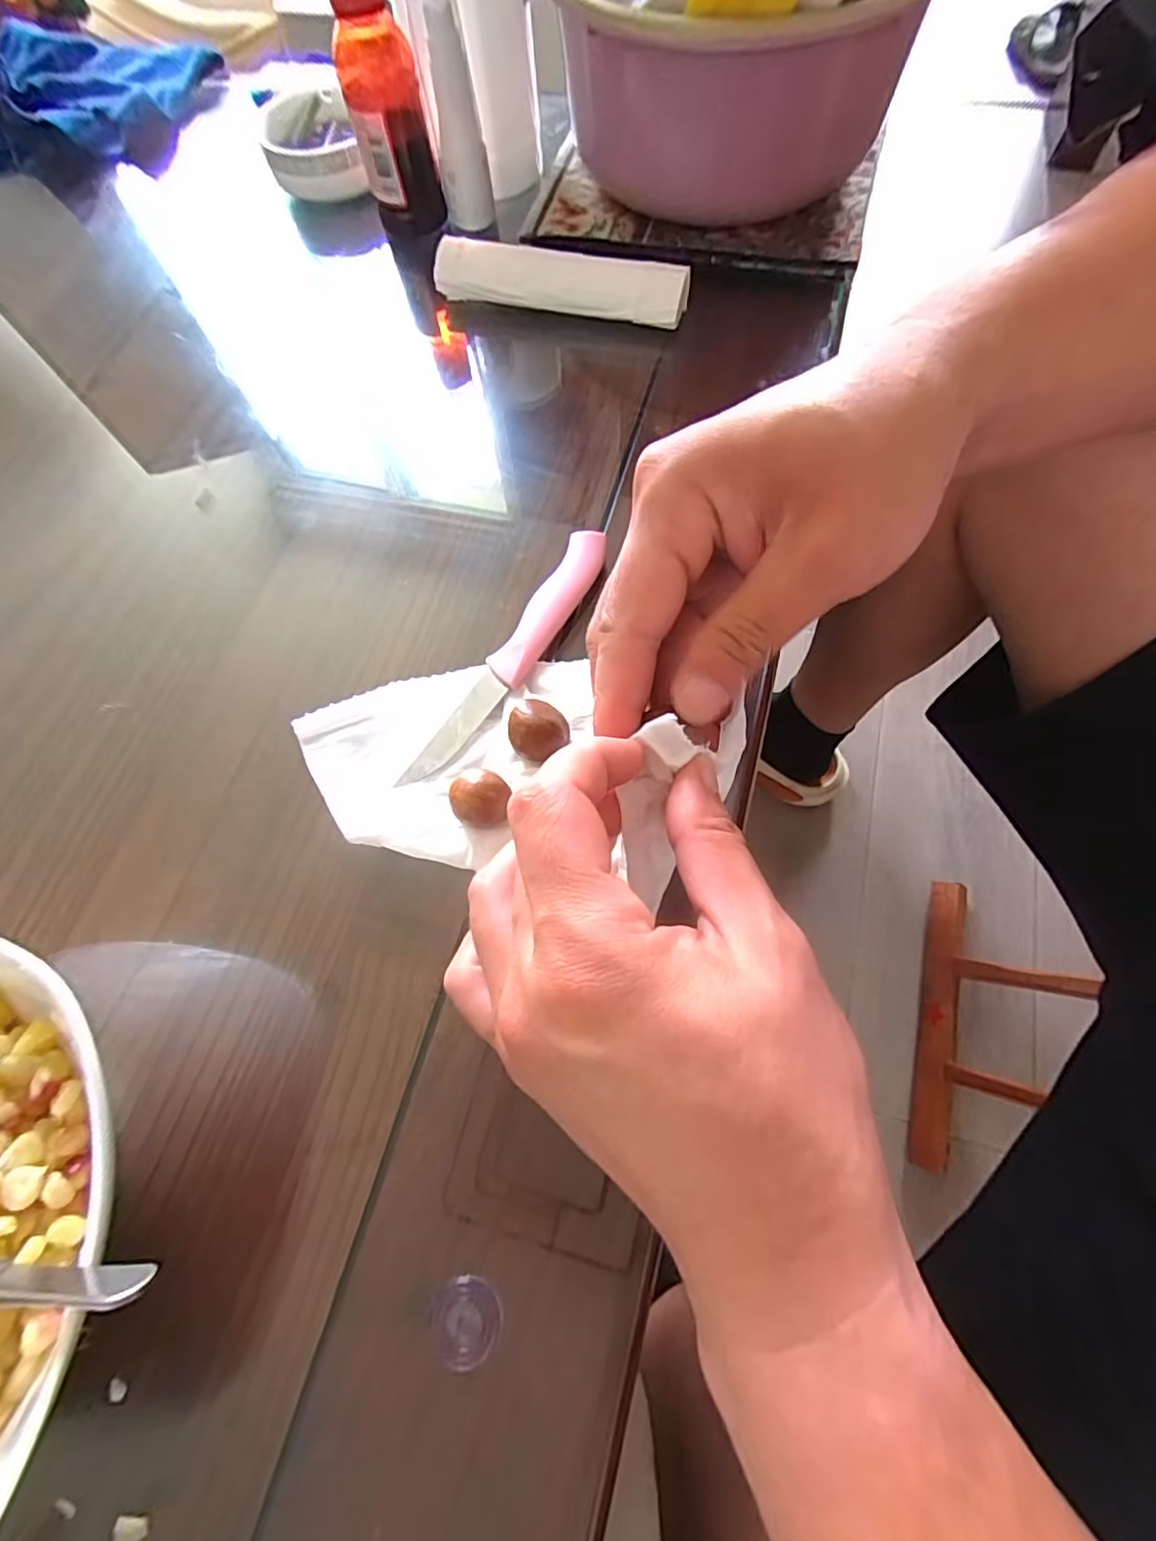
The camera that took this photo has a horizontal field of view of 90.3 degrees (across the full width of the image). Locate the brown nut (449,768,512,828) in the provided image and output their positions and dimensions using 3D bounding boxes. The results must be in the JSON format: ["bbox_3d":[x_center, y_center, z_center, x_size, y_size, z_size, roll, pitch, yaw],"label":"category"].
[{"bbox_3d":[-0.037,0.011,0.219,0.021,0.018,0.021,-1,69,3],"label":"brown nut"}]

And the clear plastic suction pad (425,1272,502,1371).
[{"bbox_3d":[-0.036,0.172,0.180,0.022,0.004,0.022,9,70,6],"label":"clear plastic suction pad"}]

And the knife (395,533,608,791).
[{"bbox_3d":[-0.027,-0.051,0.248,0.020,0.009,0.139,28,73,12],"label":"knife"}]

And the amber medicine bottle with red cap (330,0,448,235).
[{"bbox_3d":[-0.108,-0.375,0.328,0.043,0.104,0.042,-14,69,-2],"label":"amber medicine bottle with red cap"}]

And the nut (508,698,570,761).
[{"bbox_3d":[-0.016,-0.015,0.229,0.022,0.017,0.024,-1,69,3],"label":"nut"}]

